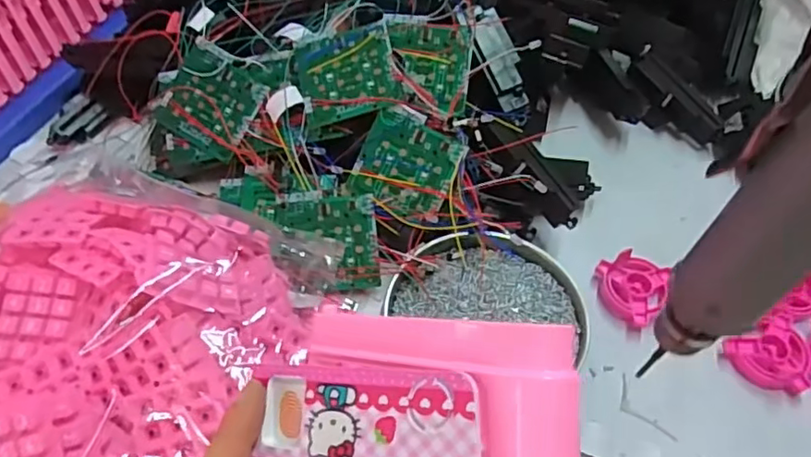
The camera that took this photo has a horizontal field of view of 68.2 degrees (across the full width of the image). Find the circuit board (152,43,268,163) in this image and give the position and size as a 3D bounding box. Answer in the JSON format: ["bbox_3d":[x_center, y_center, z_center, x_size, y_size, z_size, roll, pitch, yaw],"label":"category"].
[{"bbox_3d":[-0.152,-0.097,0.465,0.072,0.008,0.067,31,94,5],"label":"circuit board"}]

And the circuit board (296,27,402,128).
[{"bbox_3d":[-0.043,-0.114,0.443,0.072,0.004,0.063,-13,79,8],"label":"circuit board"}]

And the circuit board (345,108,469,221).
[{"bbox_3d":[0.000,-0.044,0.432,0.073,0.009,0.064,25,100,12],"label":"circuit board"}]

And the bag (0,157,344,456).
[{"bbox_3d":[-0.179,0.080,0.347,0.194,0.061,0.267,18,58,12],"label":"bag"}]

